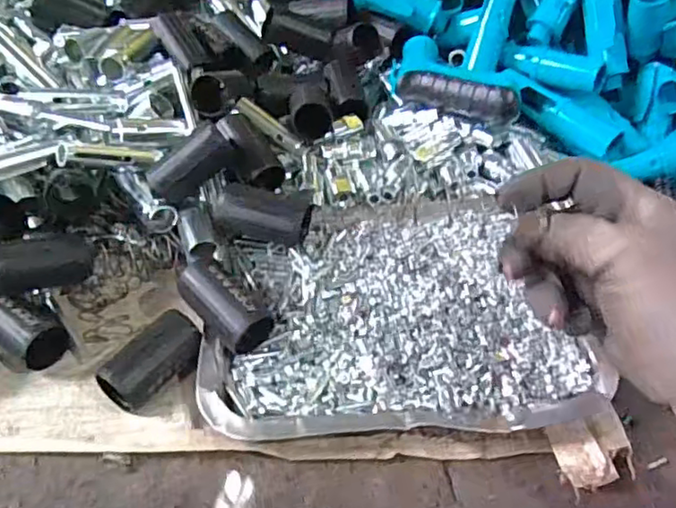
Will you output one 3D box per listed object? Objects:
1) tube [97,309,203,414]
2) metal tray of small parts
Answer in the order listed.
[{"bbox_3d":[-0.111,0.066,0.382,0.028,0.031,0.062,31,53,24],"label":"tube"},{"bbox_3d":[0.038,0.037,0.423,0.248,0.036,0.181,-2,47,-4],"label":"metal tray of small parts"}]

